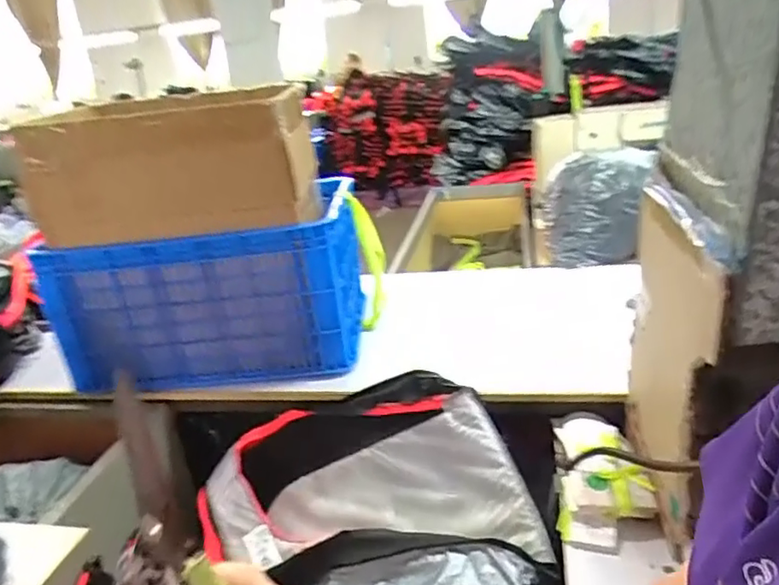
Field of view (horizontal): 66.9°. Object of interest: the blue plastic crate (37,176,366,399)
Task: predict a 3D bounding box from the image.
[{"bbox_3d":[-0.360,-0.010,1.245,0.578,0.307,0.314,-5,22,5],"label":"blue plastic crate"}]

